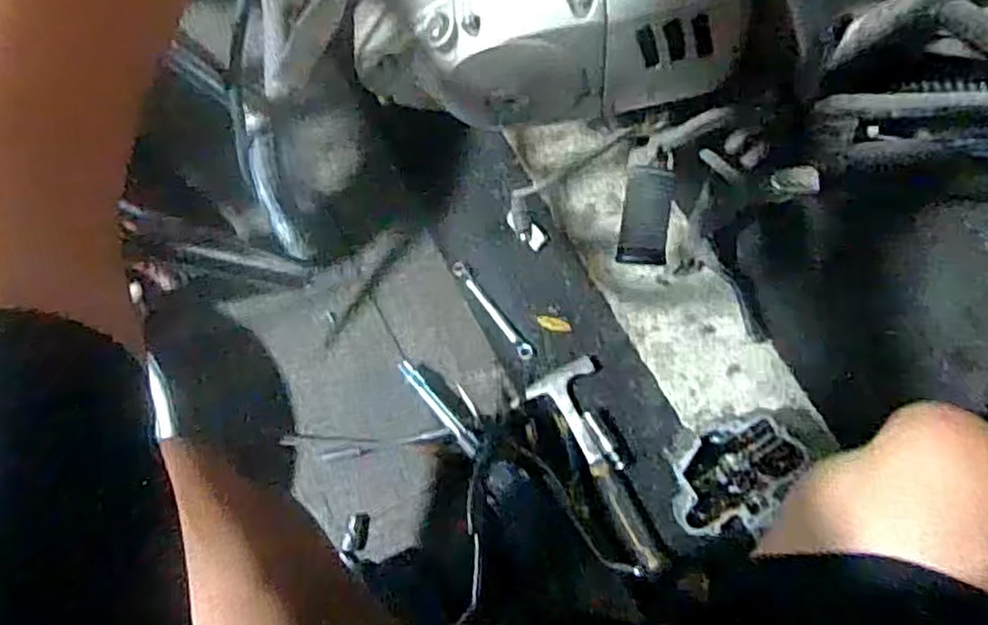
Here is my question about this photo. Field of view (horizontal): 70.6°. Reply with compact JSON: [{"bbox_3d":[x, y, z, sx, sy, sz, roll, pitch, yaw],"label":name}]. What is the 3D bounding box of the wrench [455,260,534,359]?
[{"bbox_3d":[-0.002,-0.004,0.921,0.019,0.014,0.163,-34,74,-10],"label":"wrench"}]

